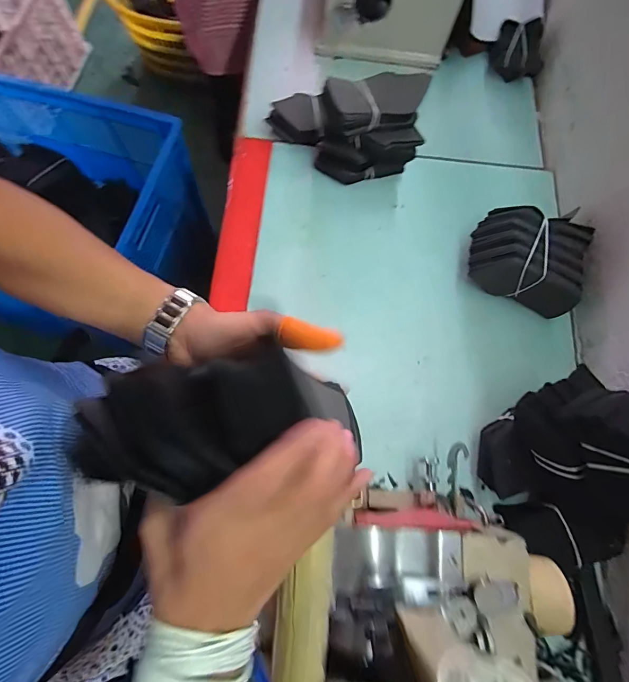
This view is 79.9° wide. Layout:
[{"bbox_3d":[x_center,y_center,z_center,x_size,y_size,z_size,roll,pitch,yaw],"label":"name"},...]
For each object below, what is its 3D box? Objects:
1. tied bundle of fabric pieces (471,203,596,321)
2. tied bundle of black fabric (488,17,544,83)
[{"bbox_3d":[0.305,-0.130,0.543,0.148,0.079,0.142,18,73,4],"label":"tied bundle of fabric pieces"},{"bbox_3d":[0.371,-0.526,0.681,0.099,0.062,0.063,14,73,2],"label":"tied bundle of black fabric"}]

